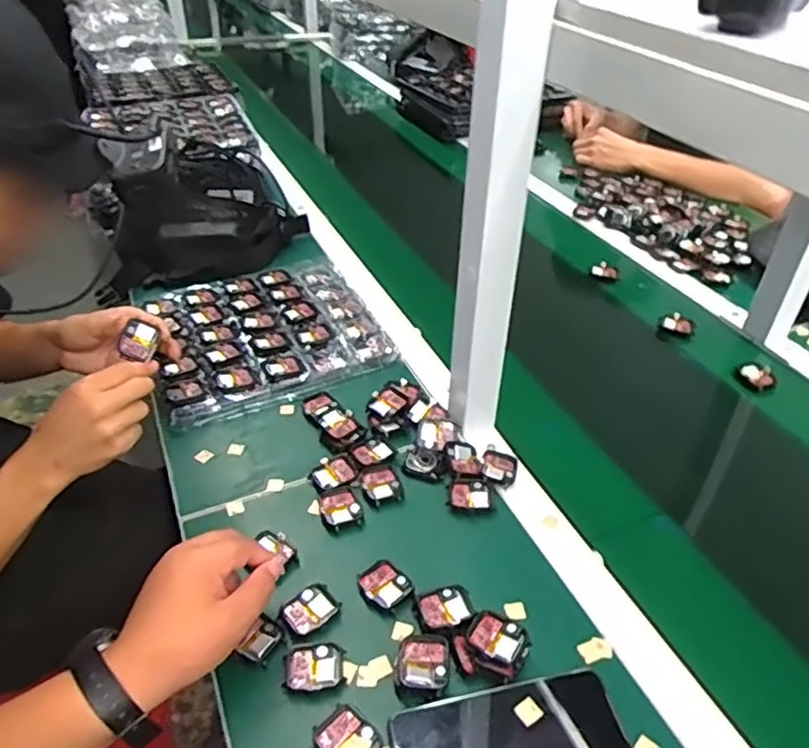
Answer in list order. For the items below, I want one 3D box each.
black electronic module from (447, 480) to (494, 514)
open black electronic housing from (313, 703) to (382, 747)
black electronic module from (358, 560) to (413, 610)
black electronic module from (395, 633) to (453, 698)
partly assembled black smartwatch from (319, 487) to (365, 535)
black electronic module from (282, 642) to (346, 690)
[{"bbox_3d":[0.065,0.120,0.640,0.044,0.006,0.035,5,39,5],"label":"black electronic module"},{"bbox_3d":[-0.042,0.263,0.464,0.044,0.007,0.038,27,45,29],"label":"open black electronic housing"},{"bbox_3d":[-0.018,0.183,0.561,0.043,0.011,0.038,30,47,31],"label":"black electronic module"},{"bbox_3d":[0.015,0.225,0.501,0.040,0.020,0.045,10,39,11],"label":"black electronic module"},{"bbox_3d":[-0.061,0.131,0.629,0.039,0.009,0.045,-11,40,-15],"label":"partly assembled black smartwatch"},{"bbox_3d":[-0.071,0.228,0.507,0.047,0.006,0.035,-5,39,-7],"label":"black electronic module"}]

